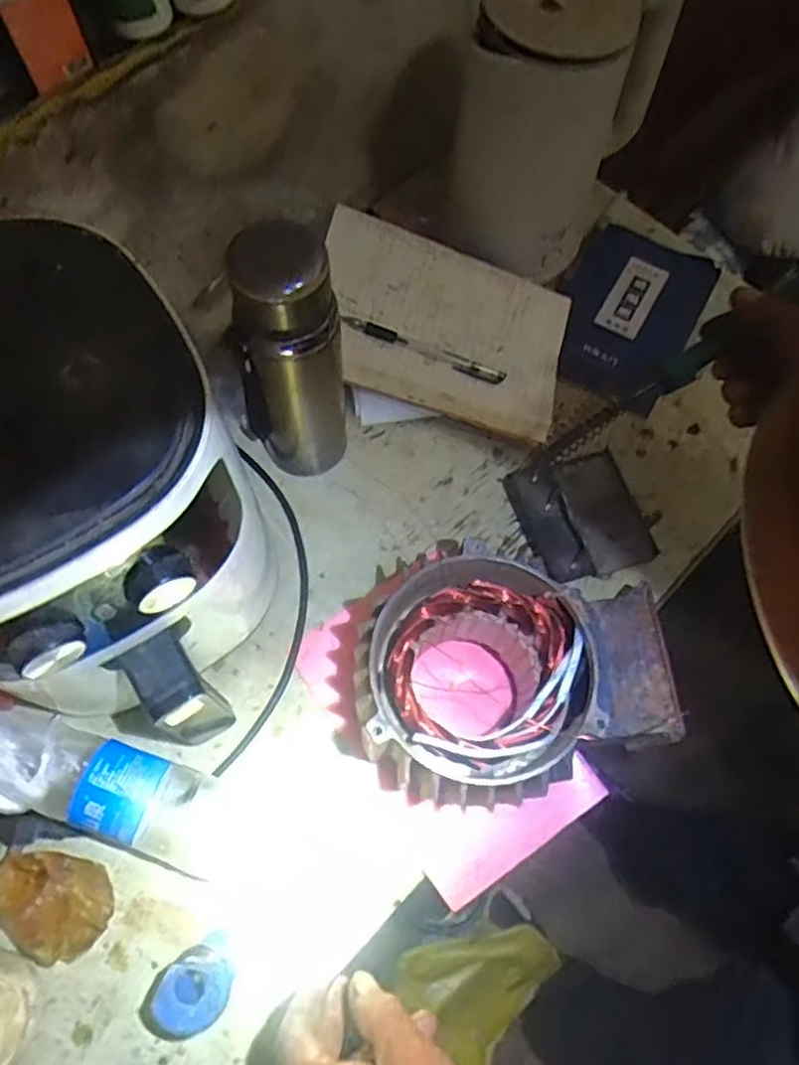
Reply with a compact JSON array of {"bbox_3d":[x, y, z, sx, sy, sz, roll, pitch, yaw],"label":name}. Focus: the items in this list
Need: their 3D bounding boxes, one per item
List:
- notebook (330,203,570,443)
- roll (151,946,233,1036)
[{"bbox_3d":[0.042,-0.195,0.666,0.239,0.017,0.171,16,70,-11],"label":"notebook"},{"bbox_3d":[-0.133,0.305,0.468,0.043,0.049,0.052,33,71,14],"label":"roll"}]

